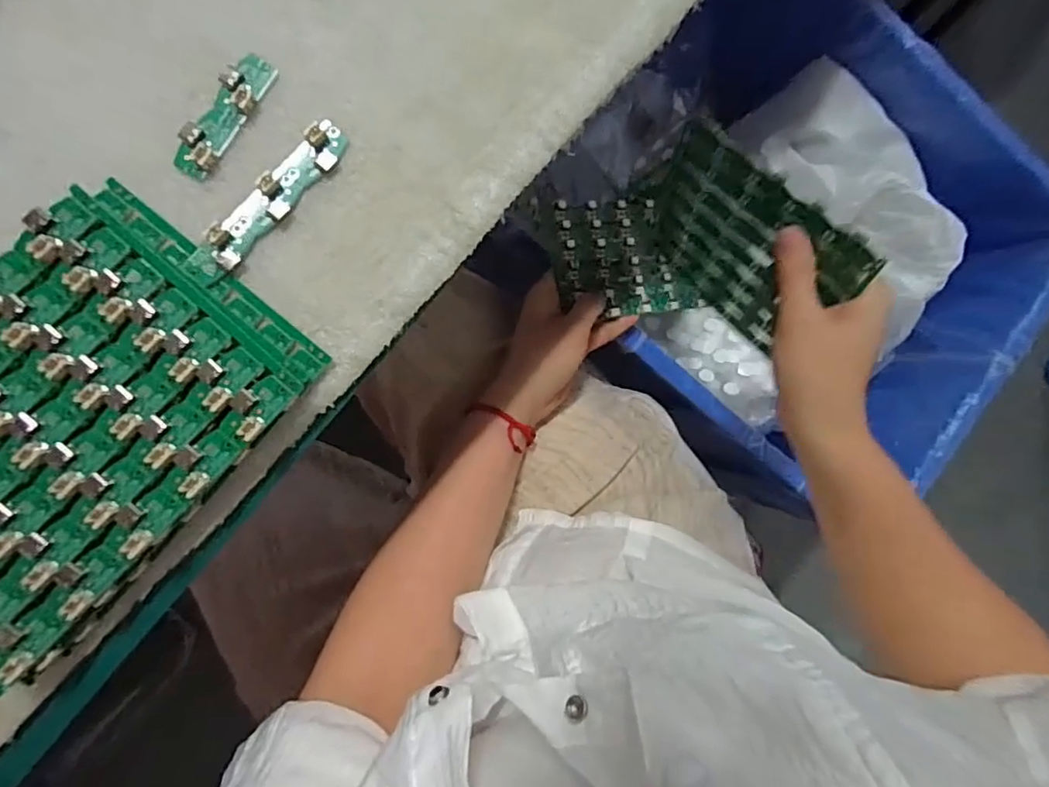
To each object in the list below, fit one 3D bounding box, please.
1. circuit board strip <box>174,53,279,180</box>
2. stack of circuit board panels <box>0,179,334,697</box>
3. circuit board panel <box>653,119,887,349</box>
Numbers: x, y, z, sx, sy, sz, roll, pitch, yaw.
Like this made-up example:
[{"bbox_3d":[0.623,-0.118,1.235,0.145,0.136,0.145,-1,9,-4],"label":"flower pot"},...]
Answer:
[{"bbox_3d":[-0.130,-0.121,0.247,0.019,0.005,0.059,31,85,-7],"label":"circuit board strip"},{"bbox_3d":[-0.181,0.012,0.227,0.120,0.024,0.169,42,84,-6],"label":"stack of circuit board panels"},{"bbox_3d":[0.149,-0.100,0.393,0.005,0.111,0.150,-28,65,-23],"label":"circuit board panel"}]

